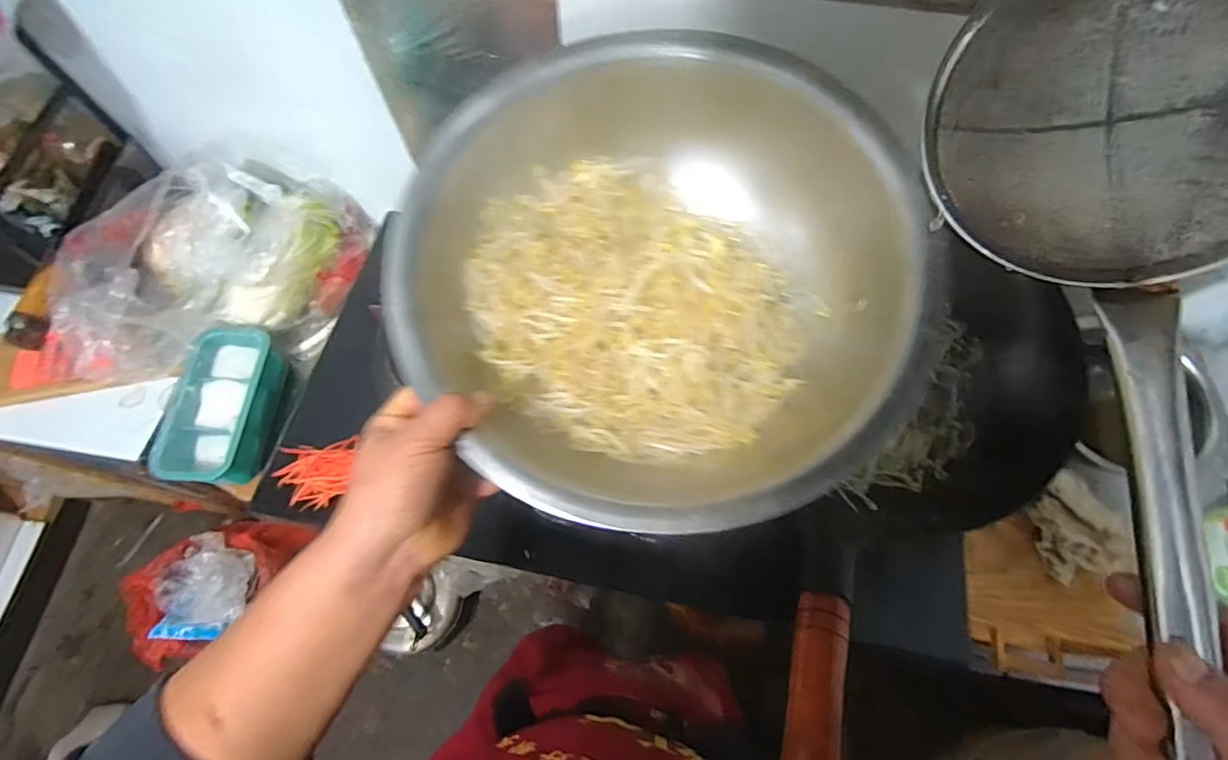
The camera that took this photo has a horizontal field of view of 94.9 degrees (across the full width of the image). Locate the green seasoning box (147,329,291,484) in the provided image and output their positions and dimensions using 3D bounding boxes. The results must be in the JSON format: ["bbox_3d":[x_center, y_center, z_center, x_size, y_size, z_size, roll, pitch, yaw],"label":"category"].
[{"bbox_3d":[-0.487,0.033,0.712,0.102,0.074,0.196,3,68,2],"label":"green seasoning box"}]

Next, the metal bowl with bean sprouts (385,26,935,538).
[{"bbox_3d":[0.028,-0.060,0.402,0.325,0.114,0.330,0,68,0],"label":"metal bowl with bean sprouts"}]

